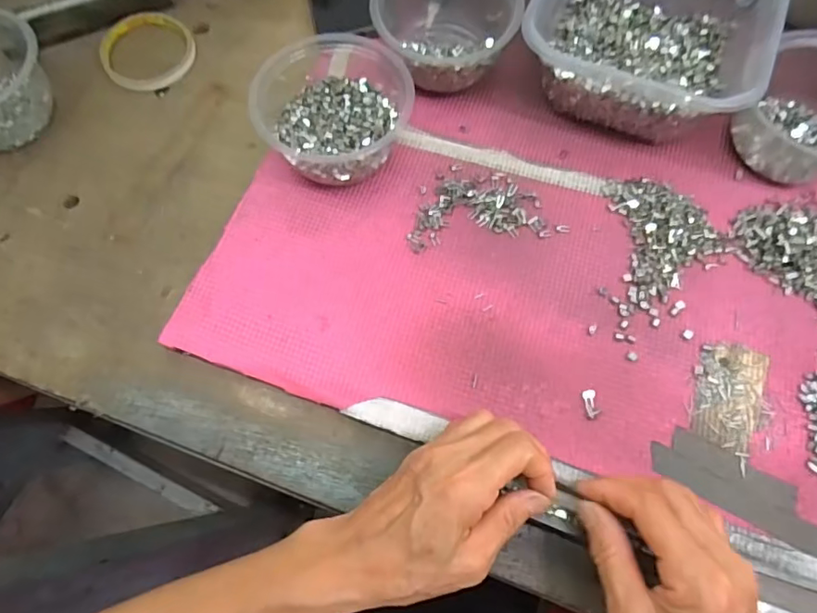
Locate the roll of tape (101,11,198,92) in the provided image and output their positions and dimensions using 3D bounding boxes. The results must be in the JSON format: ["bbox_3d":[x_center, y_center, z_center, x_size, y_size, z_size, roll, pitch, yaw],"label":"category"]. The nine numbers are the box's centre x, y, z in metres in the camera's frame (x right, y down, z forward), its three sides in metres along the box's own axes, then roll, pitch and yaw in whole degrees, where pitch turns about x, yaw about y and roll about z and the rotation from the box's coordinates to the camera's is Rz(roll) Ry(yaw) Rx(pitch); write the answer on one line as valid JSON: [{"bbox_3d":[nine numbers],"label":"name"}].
[{"bbox_3d":[-0.238,-0.235,0.500,0.081,0.012,0.087,0,68,1],"label":"roll of tape"}]

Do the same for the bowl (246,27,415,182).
[{"bbox_3d":[-0.057,-0.147,0.422,0.105,0.065,0.104,0,68,1],"label":"bowl"}]

